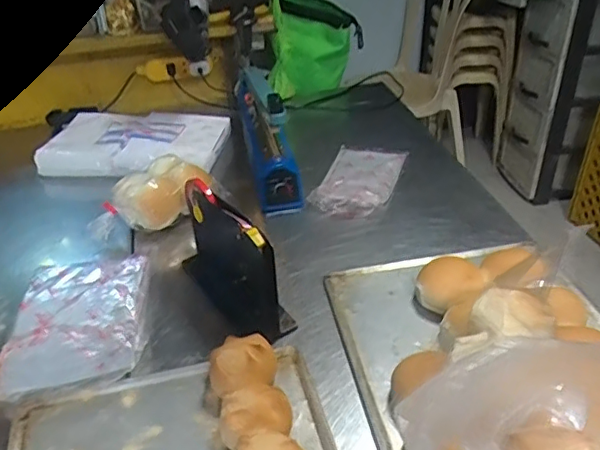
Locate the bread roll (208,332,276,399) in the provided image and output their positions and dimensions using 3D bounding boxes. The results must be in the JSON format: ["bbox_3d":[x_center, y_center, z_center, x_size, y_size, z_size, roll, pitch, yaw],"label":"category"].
[{"bbox_3d":[-0.064,0.165,0.652,0.072,0.046,0.069,-1,33,1],"label":"bread roll"}]

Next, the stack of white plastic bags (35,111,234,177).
[{"bbox_3d":[-0.317,-0.160,1.112,0.338,0.059,0.200,4,33,7],"label":"stack of white plastic bags"}]

